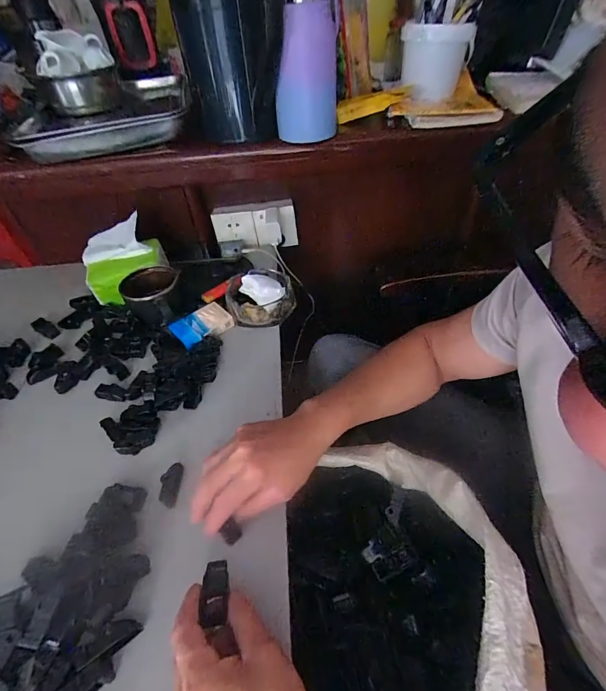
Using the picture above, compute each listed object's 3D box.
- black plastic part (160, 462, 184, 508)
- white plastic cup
[{"bbox_3d":[-0.152,0.158,0.409,0.018,0.014,0.046,0,46,5],"label":"black plastic part"},{"bbox_3d":[0.226,-0.491,0.615,0.110,0.101,0.091,7,47,12],"label":"white plastic cup"}]

